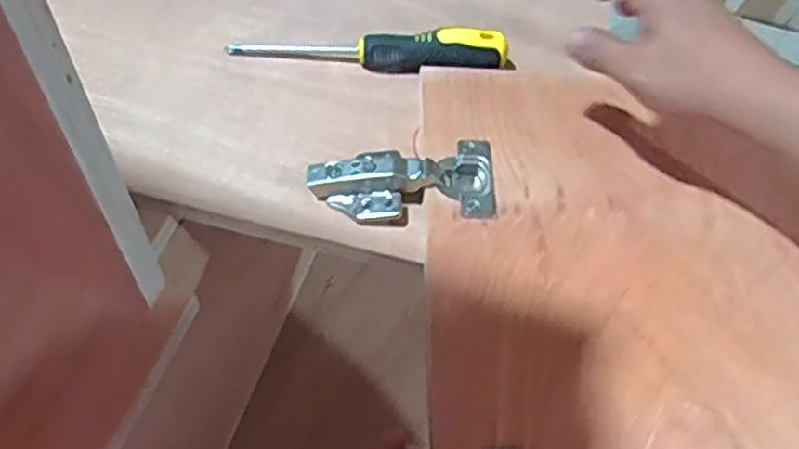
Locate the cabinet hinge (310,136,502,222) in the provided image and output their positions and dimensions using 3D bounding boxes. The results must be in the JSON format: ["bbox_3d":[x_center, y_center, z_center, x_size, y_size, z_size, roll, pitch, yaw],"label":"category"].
[{"bbox_3d":[0.002,-0.030,0.484,0.118,0.024,0.060,1,56,-4],"label":"cabinet hinge"}]

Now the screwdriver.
[{"bbox_3d":[-0.023,-0.126,0.544,0.201,0.030,0.031,3,56,-2],"label":"screwdriver"}]

